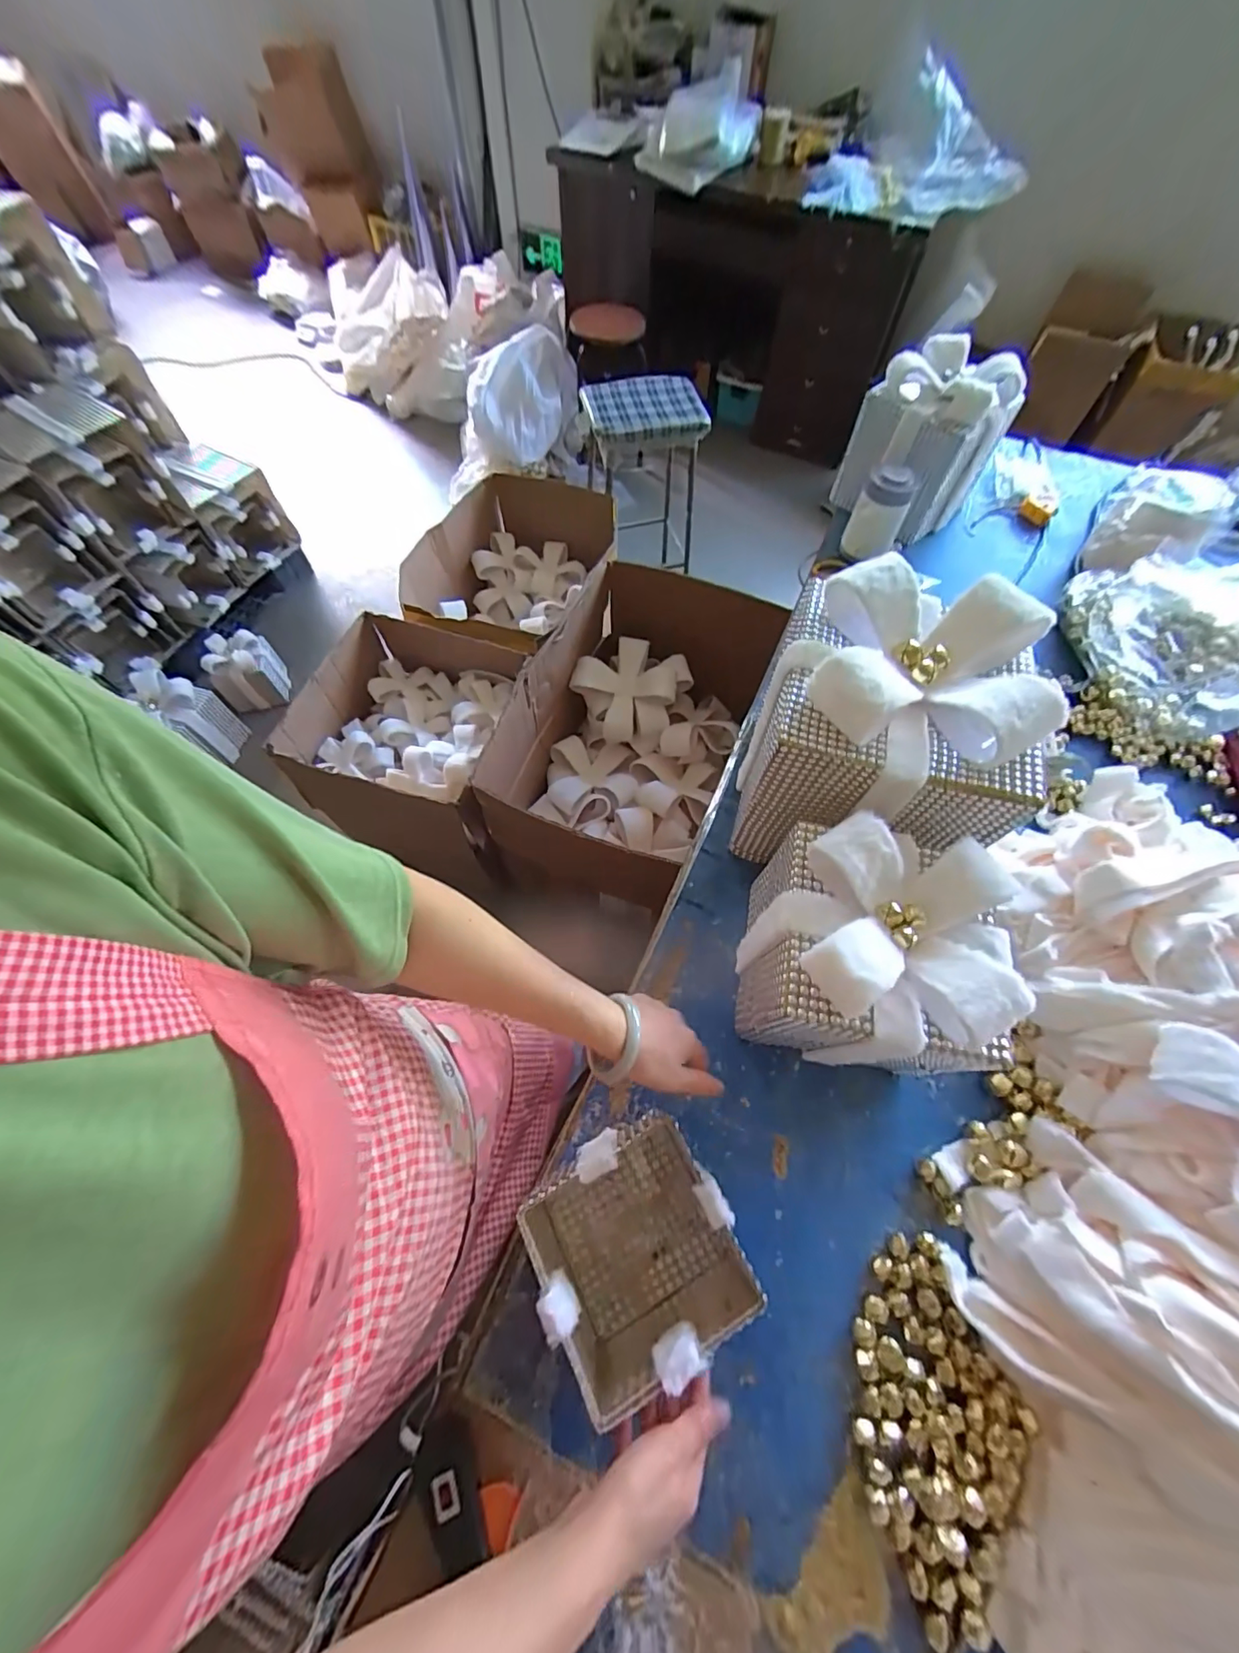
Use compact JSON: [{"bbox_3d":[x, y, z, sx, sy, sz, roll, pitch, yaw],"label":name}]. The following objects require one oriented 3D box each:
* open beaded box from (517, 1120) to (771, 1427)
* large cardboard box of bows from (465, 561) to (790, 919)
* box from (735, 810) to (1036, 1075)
[{"bbox_3d":[0.017,0.407,0.506,0.194,0.165,0.192,-27,66,-14],"label":"open beaded box"},{"bbox_3d":[0.017,-0.222,1.318,0.461,0.388,0.835,24,65,11],"label":"large cardboard box of bows"},{"bbox_3d":[0.264,0.136,0.581,0.210,0.251,0.206,7,63,3],"label":"box"}]

